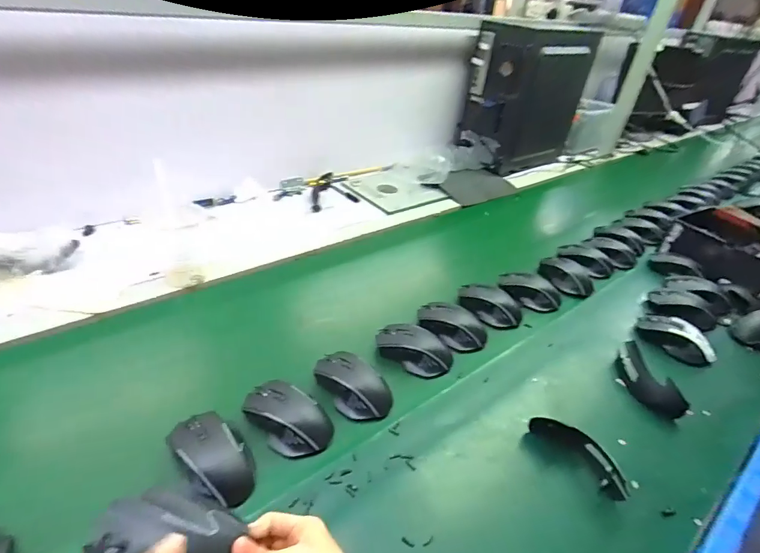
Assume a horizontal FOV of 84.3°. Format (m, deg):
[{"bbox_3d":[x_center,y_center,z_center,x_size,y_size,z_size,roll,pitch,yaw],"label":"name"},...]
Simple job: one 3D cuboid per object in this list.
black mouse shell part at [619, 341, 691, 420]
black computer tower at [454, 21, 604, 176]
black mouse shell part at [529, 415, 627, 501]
[{"bbox_3d":[0.390,0.154,0.620,0.038,0.050,0.120,-7,39,-19],"label":"black mouse shell part"},{"bbox_3d":[0.429,-0.529,1.259,0.317,0.383,0.203,-23,46,-34],"label":"black computer tower"},{"bbox_3d":[0.240,0.211,0.505,0.121,0.045,0.032,34,44,31],"label":"black mouse shell part"}]

